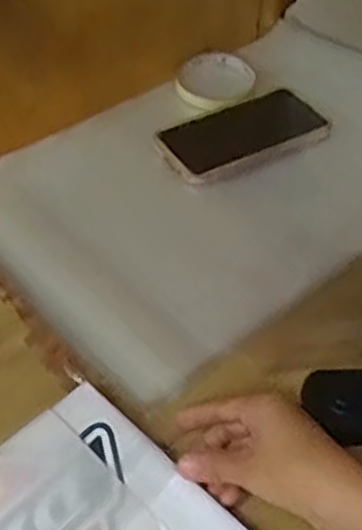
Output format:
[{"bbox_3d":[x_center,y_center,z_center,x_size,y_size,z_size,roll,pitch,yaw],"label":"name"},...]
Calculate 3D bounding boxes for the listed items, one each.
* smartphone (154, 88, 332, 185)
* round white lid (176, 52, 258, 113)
[{"bbox_3d":[0.055,-0.126,0.687,0.159,0.009,0.092,-24,50,-19],"label":"smartphone"},{"bbox_3d":[0.036,-0.188,0.745,0.084,0.011,0.084,-24,50,-19],"label":"round white lid"}]

